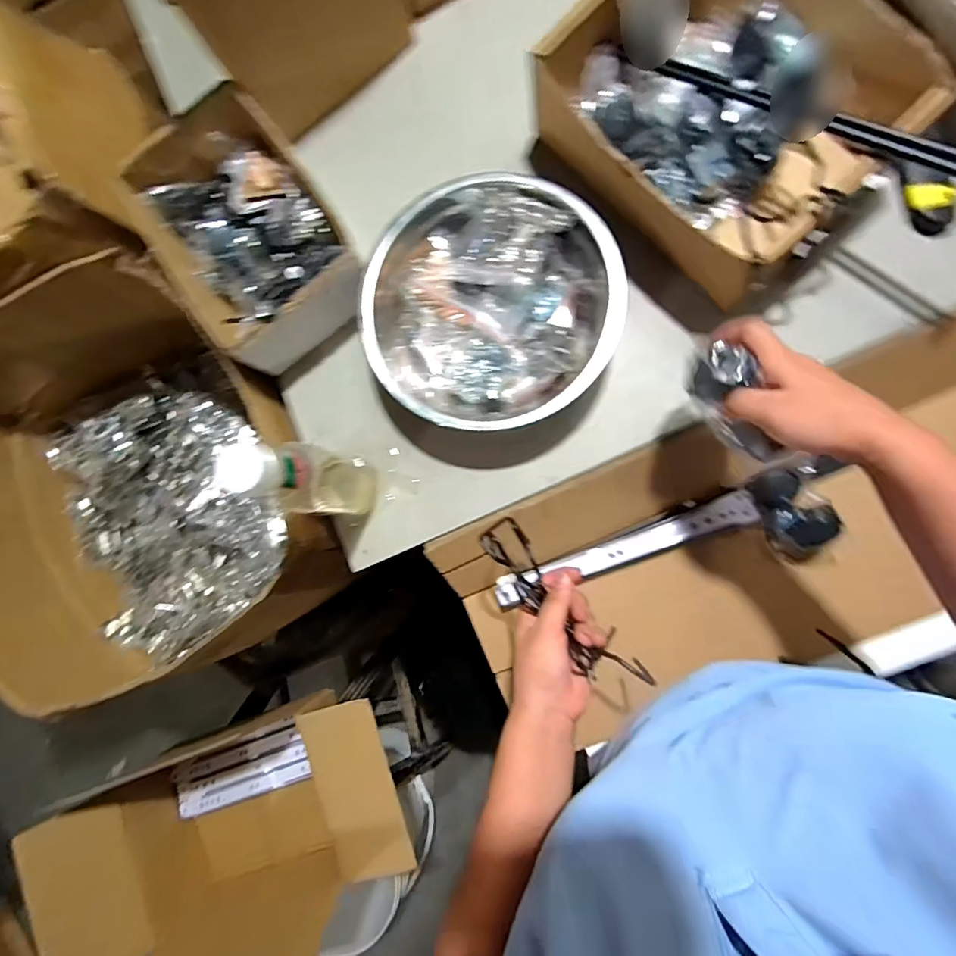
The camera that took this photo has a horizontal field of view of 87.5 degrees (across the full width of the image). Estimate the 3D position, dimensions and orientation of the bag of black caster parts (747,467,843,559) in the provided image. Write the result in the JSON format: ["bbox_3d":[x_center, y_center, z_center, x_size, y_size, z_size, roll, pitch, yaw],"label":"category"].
[{"bbox_3d":[0.341,0.039,0.541,0.058,0.043,0.109,-30,82,5],"label":"bag of black caster parts"}]

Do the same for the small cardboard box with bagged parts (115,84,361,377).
[{"bbox_3d":[-0.247,-0.263,0.553,0.174,0.091,0.275,-34,82,5],"label":"small cardboard box with bagged parts"}]

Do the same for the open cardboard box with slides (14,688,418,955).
[{"bbox_3d":[-0.351,0.511,0.739,0.508,0.219,0.268,-24,82,6],"label":"open cardboard box with slides"}]

